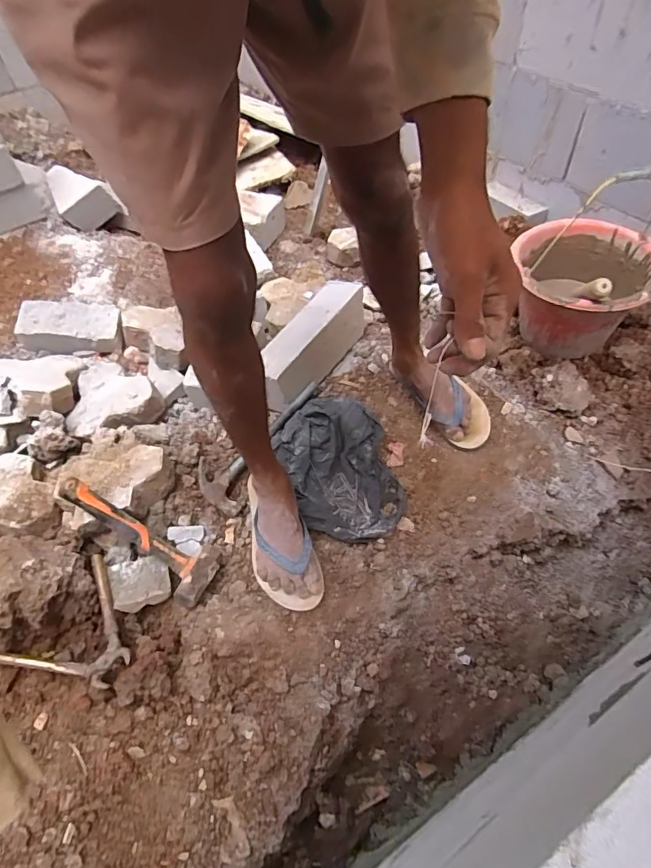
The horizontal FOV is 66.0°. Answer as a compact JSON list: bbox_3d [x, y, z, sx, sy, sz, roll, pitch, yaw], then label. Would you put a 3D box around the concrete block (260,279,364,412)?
[{"bbox_3d":[-0.034,-0.204,1.113,0.126,0.095,0.359,23,58,21],"label":"concrete block"}]

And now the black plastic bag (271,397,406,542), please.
[{"bbox_3d":[0.021,0.056,0.978,0.213,0.065,0.313,-14,53,-6],"label":"black plastic bag"}]

